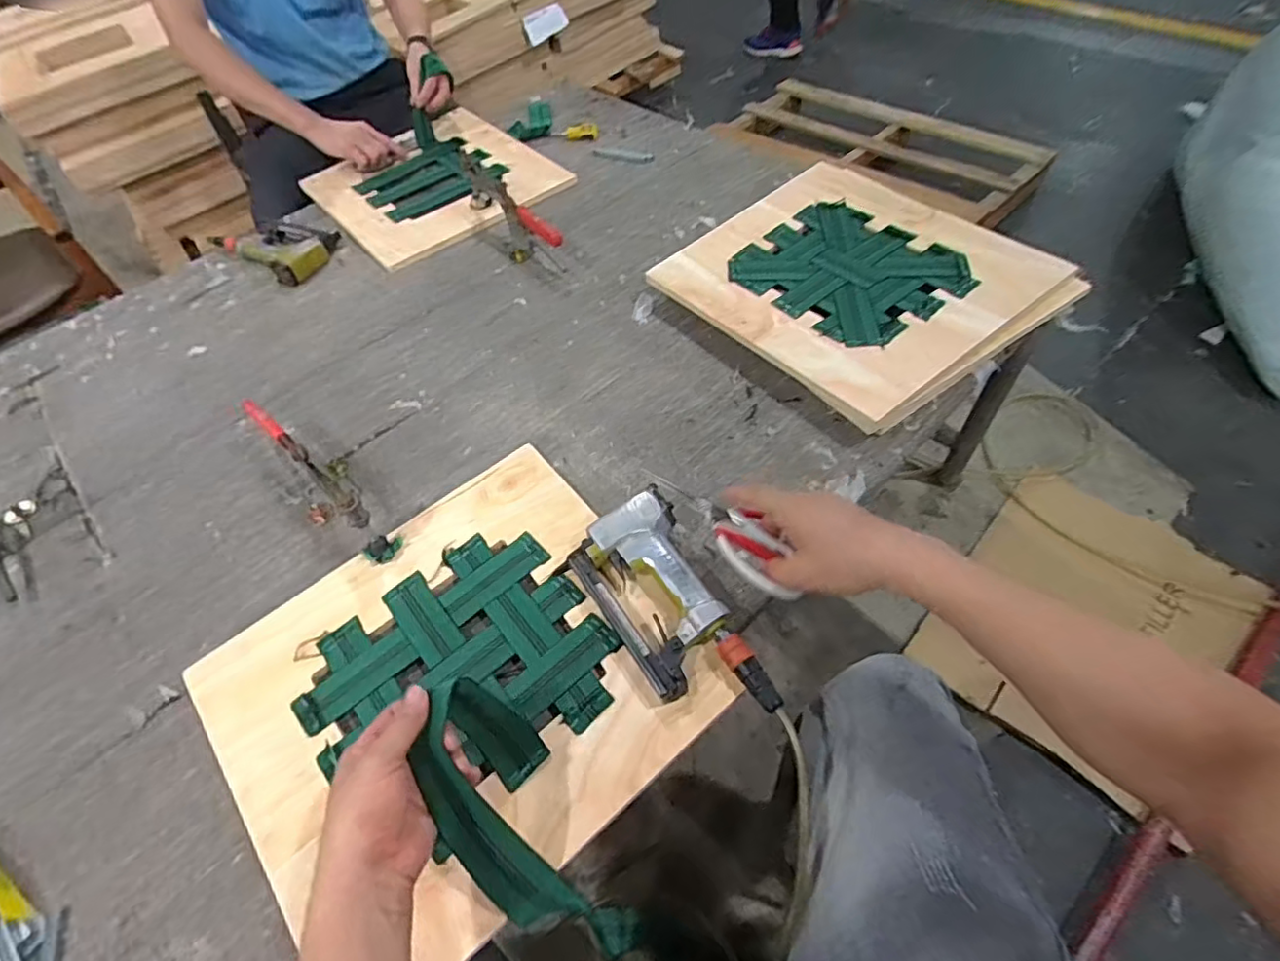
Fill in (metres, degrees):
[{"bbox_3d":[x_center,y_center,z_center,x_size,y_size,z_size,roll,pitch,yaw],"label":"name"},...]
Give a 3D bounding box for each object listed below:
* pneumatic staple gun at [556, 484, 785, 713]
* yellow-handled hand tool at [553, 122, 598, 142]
[{"bbox_3d":[0.037,0.128,0.604,0.129,0.046,0.246,-36,59,-18],"label":"pneumatic staple gun"},{"bbox_3d":[-0.138,-0.735,1.277,0.104,0.022,0.033,4,55,8],"label":"yellow-handled hand tool"}]

